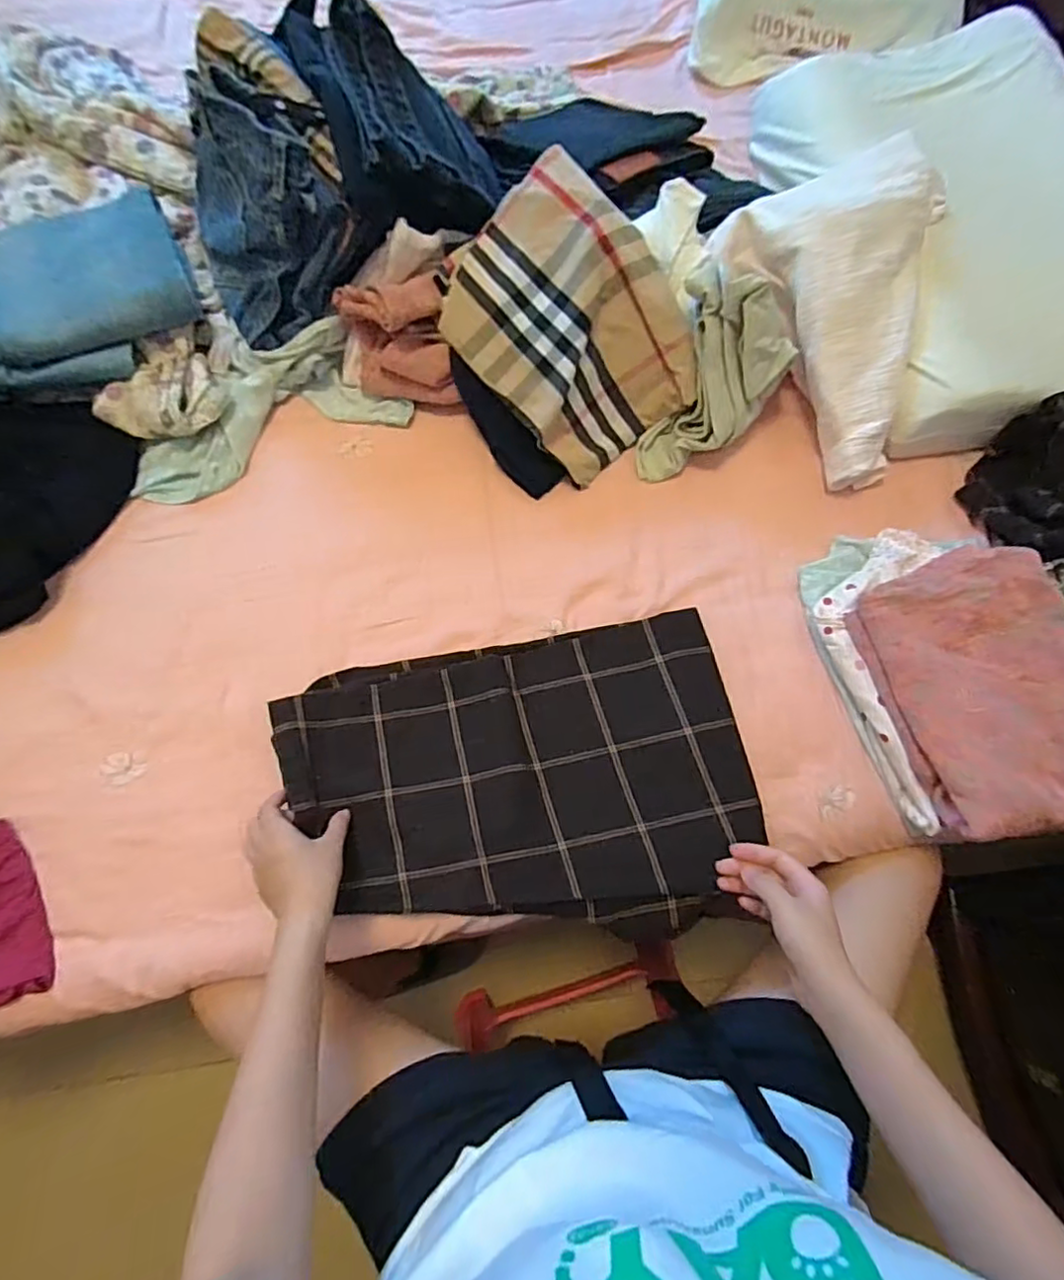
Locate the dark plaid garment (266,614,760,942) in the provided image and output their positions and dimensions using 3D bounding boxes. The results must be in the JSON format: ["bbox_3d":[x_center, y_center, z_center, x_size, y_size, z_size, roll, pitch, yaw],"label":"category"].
[{"bbox_3d":[-0.010,0.136,0.593,0.433,0.031,0.283,-10,72,-3],"label":"dark plaid garment"}]

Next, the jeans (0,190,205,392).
[{"bbox_3d":[-0.584,-0.398,0.730,0.345,0.068,0.228,-19,73,-6],"label":"jeans"}]

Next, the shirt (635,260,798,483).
[{"bbox_3d":[0.191,-0.284,0.678,0.118,0.159,0.180,39,76,12],"label":"shirt"}]

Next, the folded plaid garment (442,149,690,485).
[{"bbox_3d":[0.043,-0.351,0.691,0.222,0.069,0.289,-41,92,8],"label":"folded plaid garment"}]

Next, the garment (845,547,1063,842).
[{"bbox_3d":[0.410,0.038,0.556,0.162,0.058,0.249,-11,72,-3],"label":"garment"}]

